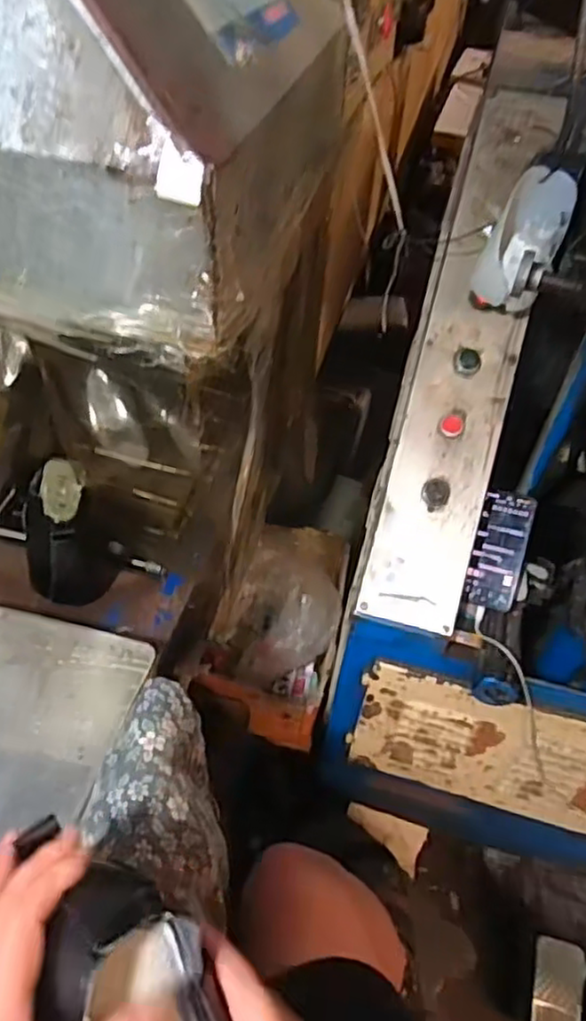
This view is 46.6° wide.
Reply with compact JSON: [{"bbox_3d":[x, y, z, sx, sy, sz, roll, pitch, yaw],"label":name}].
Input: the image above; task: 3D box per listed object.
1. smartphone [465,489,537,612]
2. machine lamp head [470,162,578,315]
[{"bbox_3d":[0.281,0.053,0.923,0.065,0.158,0.008,13,0,26],"label":"smartphone"},{"bbox_3d":[0.294,-0.330,0.842,0.086,0.164,0.075,38,37,28],"label":"machine lamp head"}]

